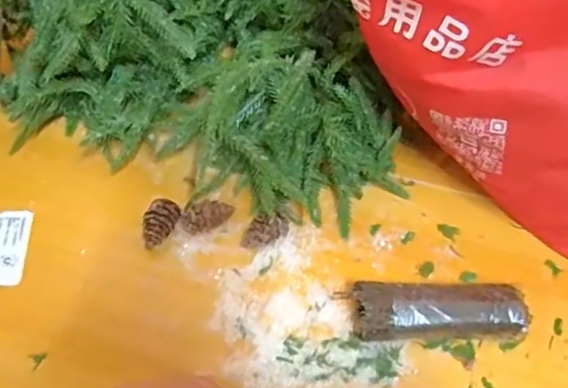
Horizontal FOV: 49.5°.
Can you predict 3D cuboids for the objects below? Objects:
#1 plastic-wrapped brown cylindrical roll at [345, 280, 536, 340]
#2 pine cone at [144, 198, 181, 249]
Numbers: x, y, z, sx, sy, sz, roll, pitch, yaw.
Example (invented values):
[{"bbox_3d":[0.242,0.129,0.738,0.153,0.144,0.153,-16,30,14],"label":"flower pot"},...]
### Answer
[{"bbox_3d":[0.101,0.078,0.399,0.110,0.030,0.035,1,56,-3],"label":"plastic-wrapped brown cylindrical roll"},{"bbox_3d":[-0.086,0.020,0.429,0.019,0.019,0.033,21,57,11],"label":"pine cone"}]

